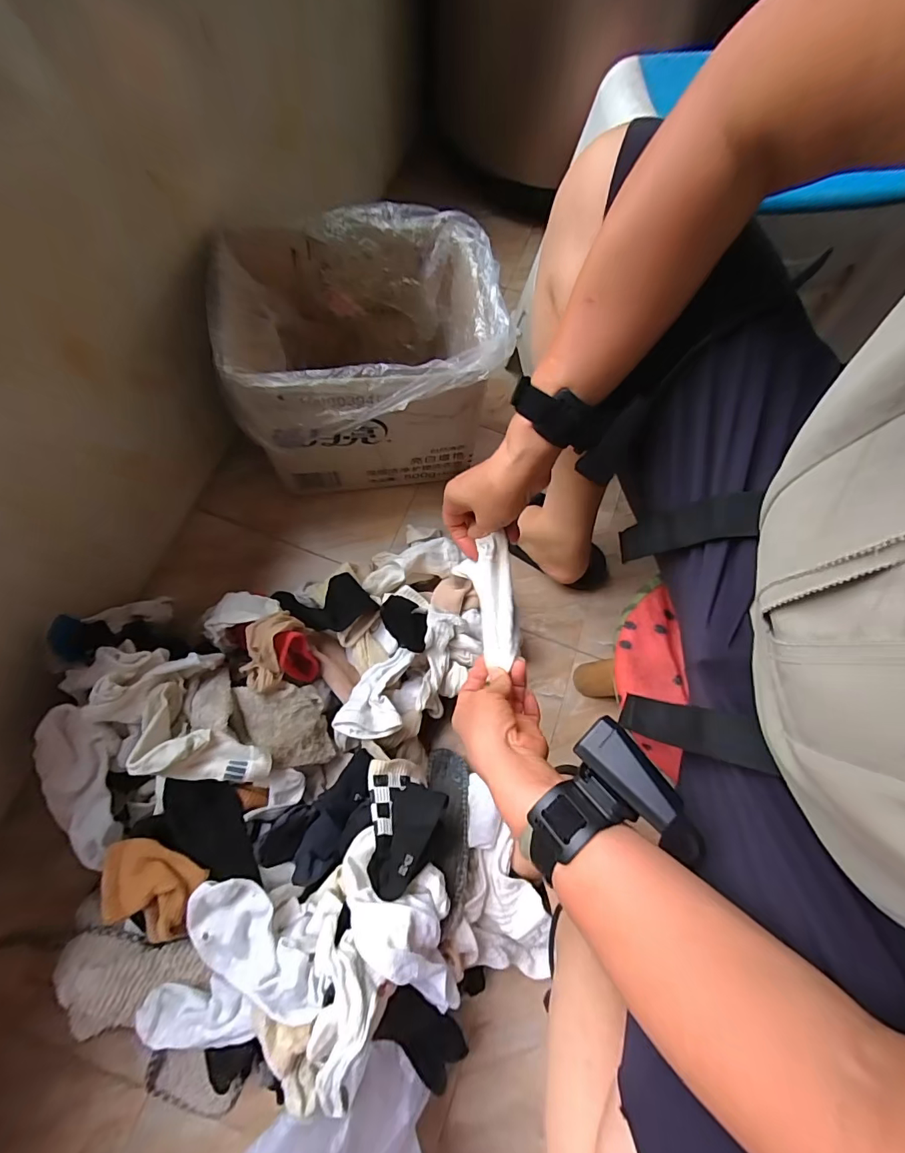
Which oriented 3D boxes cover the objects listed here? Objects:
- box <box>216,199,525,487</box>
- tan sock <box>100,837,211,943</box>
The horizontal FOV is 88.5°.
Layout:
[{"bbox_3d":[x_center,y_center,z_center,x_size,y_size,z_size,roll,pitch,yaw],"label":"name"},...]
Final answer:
[{"bbox_3d":[-0.108,-0.275,0.630,0.304,0.250,0.253,-10,72,-6],"label":"box"},{"bbox_3d":[-0.279,0.282,0.420,0.091,0.020,0.066,22,72,5],"label":"tan sock"}]

